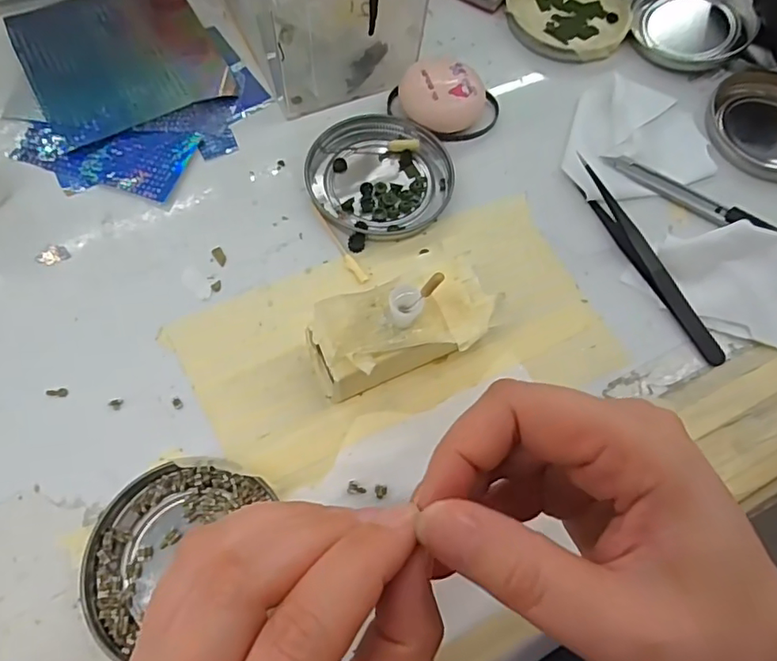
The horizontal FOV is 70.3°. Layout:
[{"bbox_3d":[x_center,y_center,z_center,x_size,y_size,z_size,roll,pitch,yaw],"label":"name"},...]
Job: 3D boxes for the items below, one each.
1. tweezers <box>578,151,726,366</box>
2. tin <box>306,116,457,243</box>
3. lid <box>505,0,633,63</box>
[{"bbox_3d":[0.137,-0.038,0.289,0.011,0.014,0.123,-26,71,-13],"label":"tweezers"},{"bbox_3d":[-0.004,-0.086,0.305,0.075,0.009,0.076,1,67,-3],"label":"tin"},{"bbox_3d":[0.117,-0.207,0.363,0.079,0.010,0.078,1,67,-3],"label":"lid"}]

